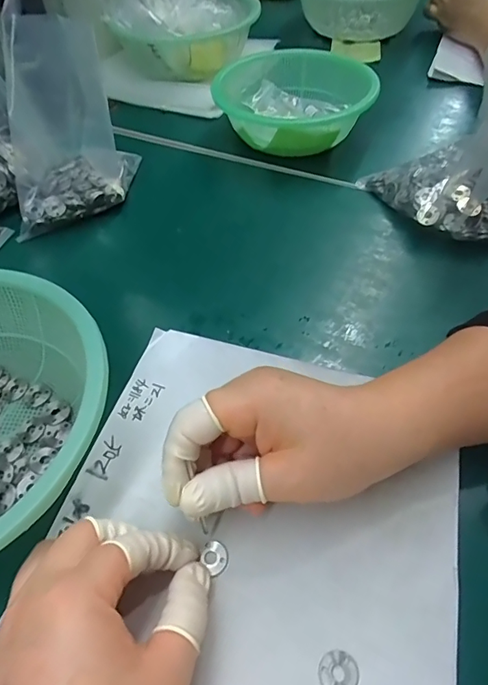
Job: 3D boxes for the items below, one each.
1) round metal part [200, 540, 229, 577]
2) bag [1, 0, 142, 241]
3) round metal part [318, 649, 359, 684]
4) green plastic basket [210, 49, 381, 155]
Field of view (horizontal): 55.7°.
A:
[{"bbox_3d":[-0.015,0.109,0.237,0.014,0.004,0.014,-2,51,2],"label":"round metal part"},{"bbox_3d":[-0.167,-0.209,0.443,0.114,0.056,0.220,-11,81,-6],"label":"bag"},{"bbox_3d":[0.042,0.146,0.204,0.017,0.004,0.017,-2,51,2],"label":"round metal part"},{"bbox_3d":[0.053,-0.248,0.485,0.162,0.057,0.163,10,52,11],"label":"green plastic basket"}]

